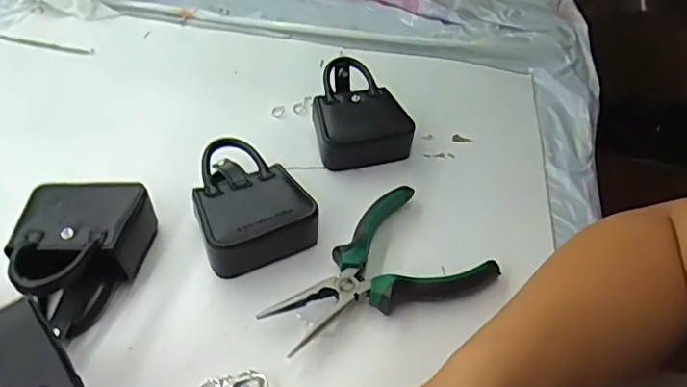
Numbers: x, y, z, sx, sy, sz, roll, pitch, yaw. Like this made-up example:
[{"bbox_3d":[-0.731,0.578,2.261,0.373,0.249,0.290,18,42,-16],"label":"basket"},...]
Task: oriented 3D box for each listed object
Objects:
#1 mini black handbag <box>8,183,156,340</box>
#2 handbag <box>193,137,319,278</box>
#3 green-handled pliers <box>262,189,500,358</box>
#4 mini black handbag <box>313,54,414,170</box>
[{"bbox_3d":[-0.170,0.040,0.340,0.077,0.039,0.103,3,44,-2],"label":"mini black handbag"},{"bbox_3d":[-0.071,0.006,0.384,0.075,0.037,0.100,-19,49,-23],"label":"handbag"},{"bbox_3d":[0.018,0.054,0.355,0.146,0.022,0.092,-24,51,-27],"label":"green-handled pliers"},{"bbox_3d":[0.013,-0.068,0.457,0.075,0.047,0.090,-4,45,-10],"label":"mini black handbag"}]

